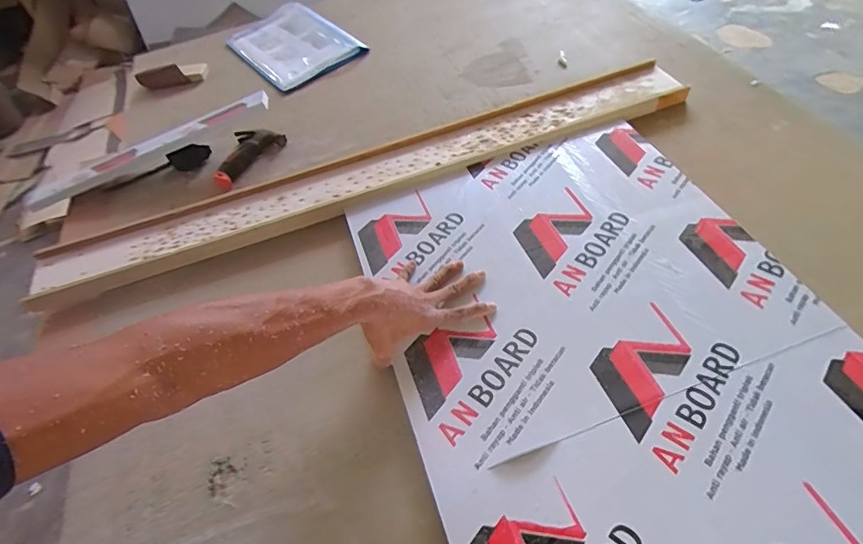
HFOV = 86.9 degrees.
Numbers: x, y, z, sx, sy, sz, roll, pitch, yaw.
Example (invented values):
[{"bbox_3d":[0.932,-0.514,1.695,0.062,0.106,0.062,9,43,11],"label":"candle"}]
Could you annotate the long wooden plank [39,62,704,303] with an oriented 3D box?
[{"bbox_3d":[-0.109,-0.175,0.806,1.141,0.033,0.115,-19,43,-5],"label":"long wooden plank"}]

